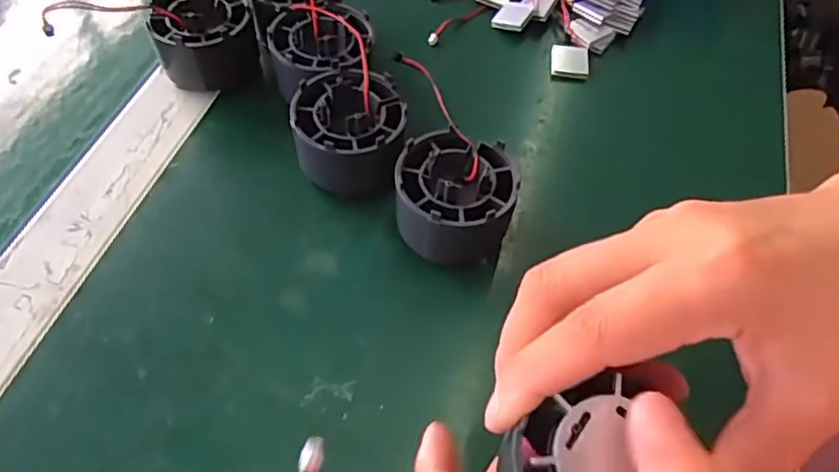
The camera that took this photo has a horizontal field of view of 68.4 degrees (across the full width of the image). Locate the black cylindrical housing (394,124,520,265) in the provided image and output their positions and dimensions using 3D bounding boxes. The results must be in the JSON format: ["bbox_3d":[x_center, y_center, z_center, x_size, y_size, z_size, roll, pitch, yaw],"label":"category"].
[{"bbox_3d":[0.015,-0.014,0.272,0.049,0.041,0.050,1,55,-2],"label":"black cylindrical housing"}]

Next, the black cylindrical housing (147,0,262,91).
[{"bbox_3d":[-0.112,-0.102,0.324,0.049,0.041,0.053,1,55,-2],"label":"black cylindrical housing"}]

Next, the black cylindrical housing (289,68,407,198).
[{"bbox_3d":[-0.033,-0.048,0.290,0.049,0.042,0.051,1,55,-2],"label":"black cylindrical housing"}]

